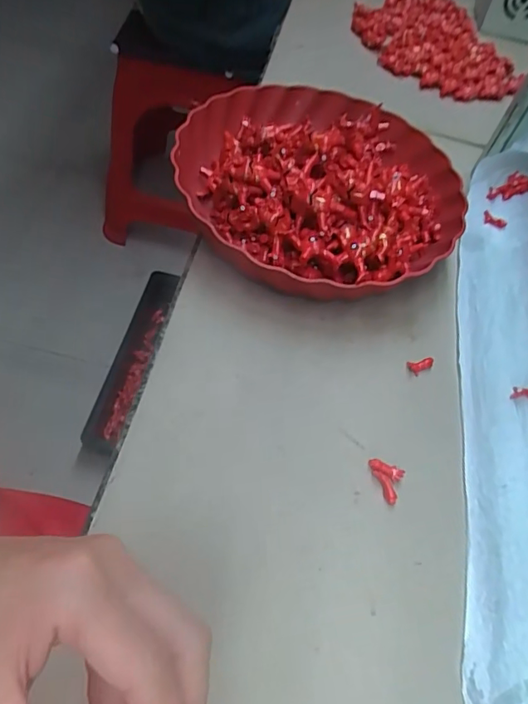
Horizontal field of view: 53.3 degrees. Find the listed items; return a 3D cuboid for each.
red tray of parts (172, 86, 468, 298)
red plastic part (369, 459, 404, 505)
[{"bbox_3d":[0.045,-0.147,0.442,0.243,0.088,0.233,20,56,3],"label":"red tray of parts"},{"bbox_3d":[0.077,0.083,0.339,0.022,0.005,0.024,22,57,10],"label":"red plastic part"}]

